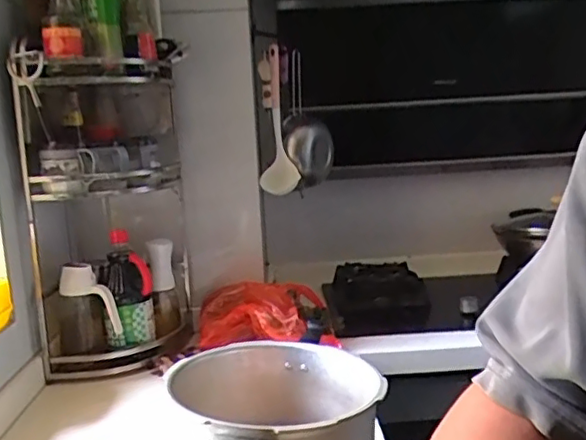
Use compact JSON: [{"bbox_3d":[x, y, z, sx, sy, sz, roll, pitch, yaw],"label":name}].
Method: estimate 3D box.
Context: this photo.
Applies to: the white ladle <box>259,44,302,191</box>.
[{"bbox_3d":[-0.036,-0.222,1.350,0.083,0.310,0.105,-3,9,-3],"label":"white ladle"}]

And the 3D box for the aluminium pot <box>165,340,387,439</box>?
[{"bbox_3d":[-0.013,0.245,0.667,0.214,0.153,0.243,-6,9,-22],"label":"aluminium pot"}]

